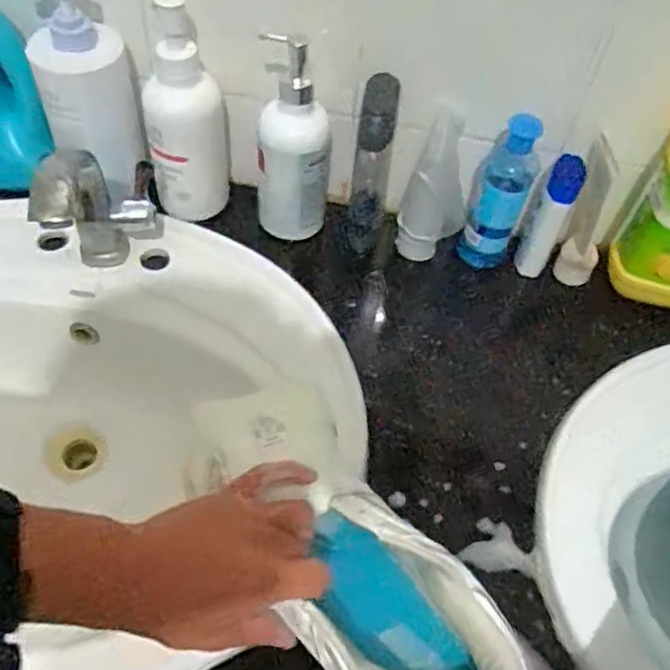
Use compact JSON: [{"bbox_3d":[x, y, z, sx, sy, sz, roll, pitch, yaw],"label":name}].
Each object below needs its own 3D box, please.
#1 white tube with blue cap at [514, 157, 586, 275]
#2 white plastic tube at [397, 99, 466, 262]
[{"bbox_3d":[0.203,-0.112,0.643,0.031,0.133,0.040,23,56,10],"label":"white tube with blue cap"},{"bbox_3d":[0.099,-0.139,0.644,0.058,0.175,0.063,14,55,4],"label":"white plastic tube"}]

